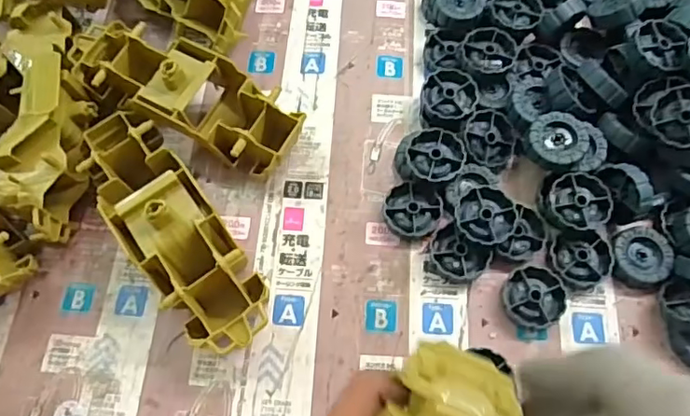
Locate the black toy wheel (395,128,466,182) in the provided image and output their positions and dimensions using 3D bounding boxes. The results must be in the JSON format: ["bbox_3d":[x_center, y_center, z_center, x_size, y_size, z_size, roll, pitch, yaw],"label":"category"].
[{"bbox_3d":[0.059,-0.033,0.391,0.045,0.023,0.038,-6,67,1],"label":"black toy wheel"}]

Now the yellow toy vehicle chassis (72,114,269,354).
[{"bbox_3d":[-0.110,0.013,0.362,0.054,0.060,0.178,-36,70,-12],"label":"yellow toy vehicle chassis"}]

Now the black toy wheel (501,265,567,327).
[{"bbox_3d":[0.120,0.056,0.364,0.037,0.009,0.041,38,74,17],"label":"black toy wheel"}]

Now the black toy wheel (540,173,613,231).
[{"bbox_3d":[0.153,-0.003,0.376,0.040,0.017,0.037,-1,67,3],"label":"black toy wheel"}]

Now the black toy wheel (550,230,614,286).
[{"bbox_3d":[0.154,0.032,0.369,0.039,0.010,0.035,2,67,4],"label":"black toy wheel"}]

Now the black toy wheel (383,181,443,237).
[{"bbox_3d":[0.046,0.001,0.385,0.038,0.010,0.037,-1,67,3],"label":"black toy wheel"}]

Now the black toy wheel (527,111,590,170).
[{"bbox_3d":[0.140,-0.044,0.375,0.037,0.013,0.038,-1,67,3],"label":"black toy wheel"}]

